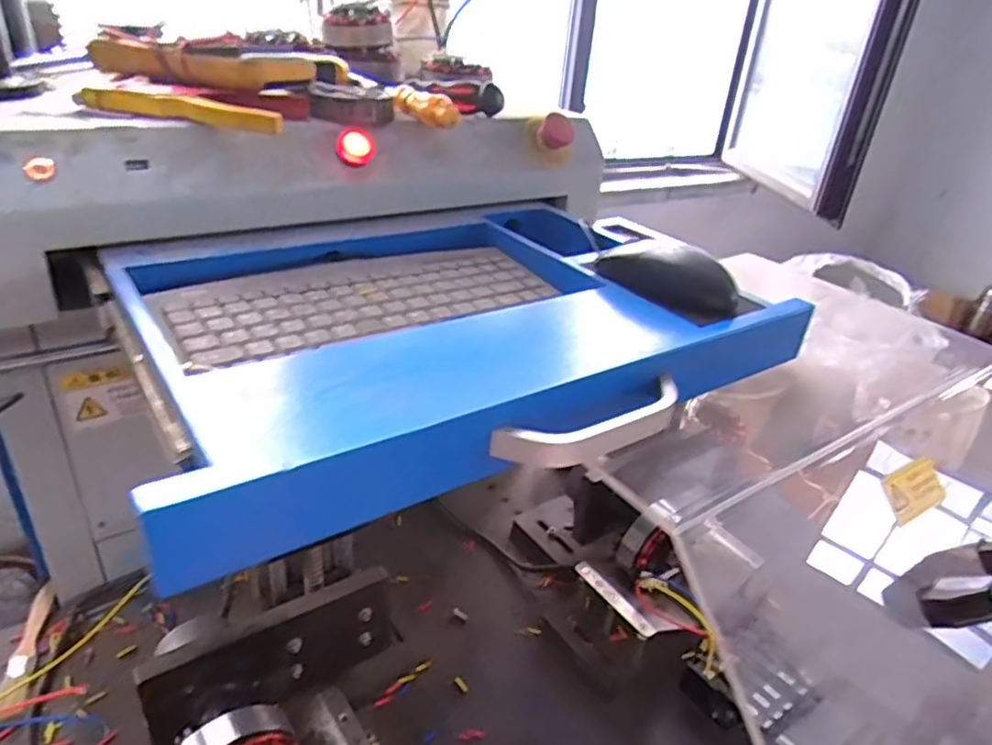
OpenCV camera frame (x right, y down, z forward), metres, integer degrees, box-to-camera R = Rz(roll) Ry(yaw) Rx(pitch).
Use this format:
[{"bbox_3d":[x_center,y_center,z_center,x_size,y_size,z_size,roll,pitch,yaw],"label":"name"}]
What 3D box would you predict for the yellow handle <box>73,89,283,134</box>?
[{"bbox_3d":[-0.242,-0.202,0.513,0.156,0.017,0.016,6,30,1],"label":"yellow handle"}]

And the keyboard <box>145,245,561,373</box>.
[{"bbox_3d":[-0.092,-0.059,0.500,0.290,0.013,0.108,-16,36,-33],"label":"keyboard"}]

